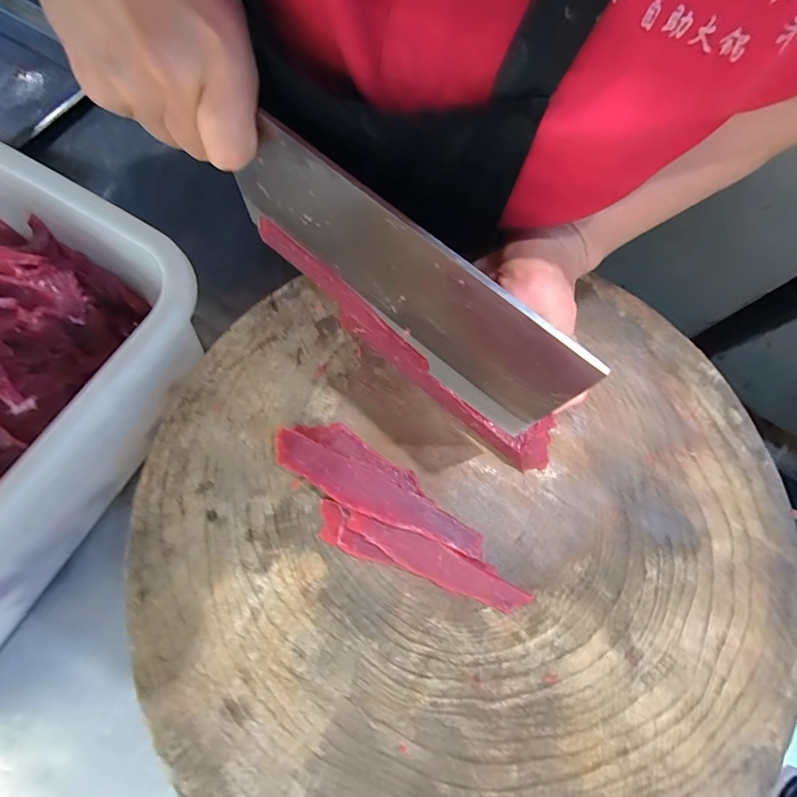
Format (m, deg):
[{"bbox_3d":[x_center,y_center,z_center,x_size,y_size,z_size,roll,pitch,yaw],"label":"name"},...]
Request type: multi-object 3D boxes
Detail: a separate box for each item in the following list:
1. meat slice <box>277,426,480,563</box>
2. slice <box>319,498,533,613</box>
[{"bbox_3d":[-0.013,0.053,0.239,0.136,0.019,0.039,30,74,7],"label":"meat slice"},{"bbox_3d":[0.013,0.093,0.229,0.128,0.017,0.024,19,73,4],"label":"slice"}]

